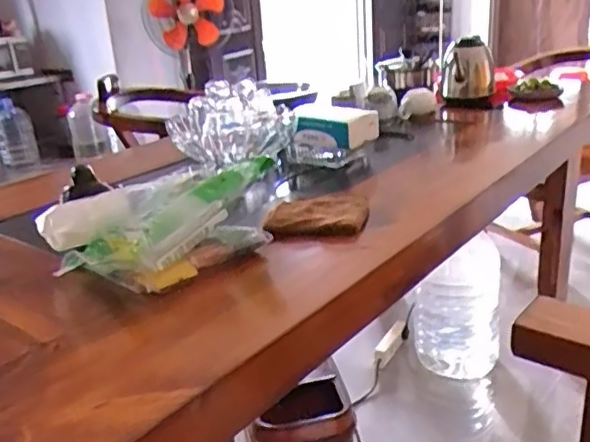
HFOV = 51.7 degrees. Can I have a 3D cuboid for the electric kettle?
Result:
[{"bbox_3d":[0.442,-0.370,1.550,0.128,0.177,0.132,2,22,16],"label":"electric kettle"}]

